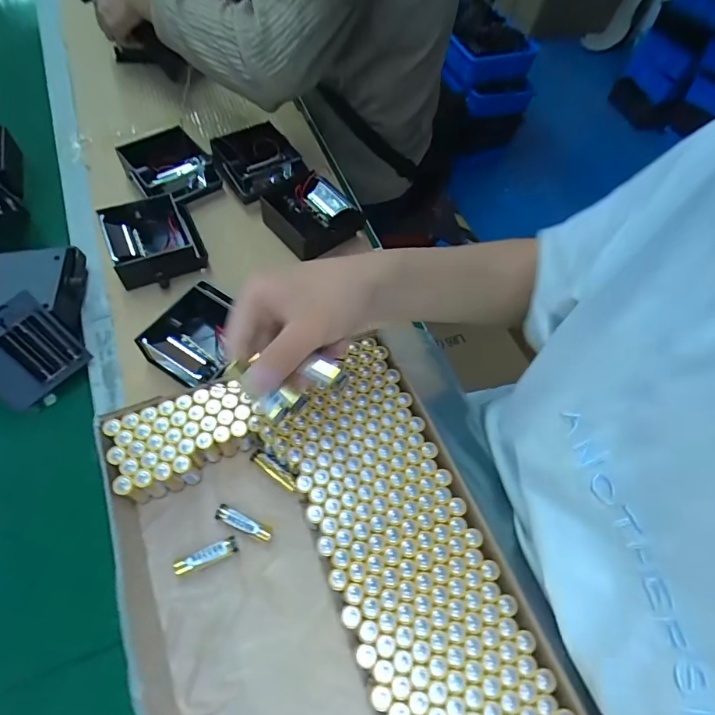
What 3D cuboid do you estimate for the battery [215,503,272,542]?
[{"bbox_3d":[-0.095,0.136,0.367,0.052,0.011,0.012,26,64,10],"label":"battery"}]

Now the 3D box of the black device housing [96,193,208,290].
[{"bbox_3d":[-0.219,-0.124,0.486,0.091,0.040,0.101,-20,65,-13],"label":"black device housing"}]

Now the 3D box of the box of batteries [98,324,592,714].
[{"bbox_3d":[-0.019,0.184,0.337,0.285,0.077,0.371,-15,63,-12],"label":"box of batteries"}]

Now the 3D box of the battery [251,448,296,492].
[{"bbox_3d":[-0.073,0.098,0.390,0.047,0.011,0.012,32,66,13],"label":"battery"}]

